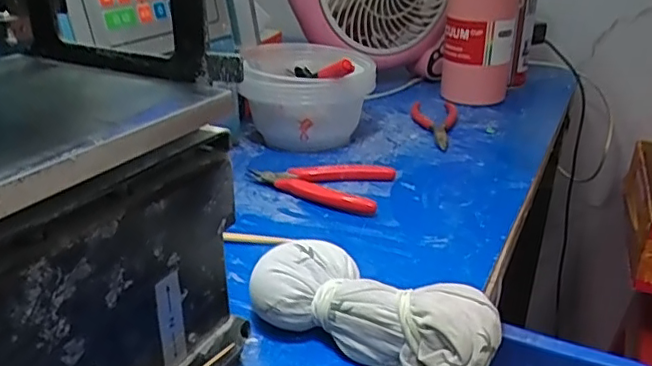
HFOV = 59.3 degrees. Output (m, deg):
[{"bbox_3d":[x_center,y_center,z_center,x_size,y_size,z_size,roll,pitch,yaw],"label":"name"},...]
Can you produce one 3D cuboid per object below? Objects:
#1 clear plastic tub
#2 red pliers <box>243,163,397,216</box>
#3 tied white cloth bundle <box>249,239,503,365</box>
[{"bbox_3d":[-0.016,-0.087,0.573,0.117,0.093,0.120,0,26,0],"label":"clear plastic tub"},{"bbox_3d":[-0.008,-0.002,0.488,0.120,0.014,0.074,9,27,16],"label":"red pliers"},{"bbox_3d":[0.025,0.067,0.308,0.131,0.043,0.052,13,28,24],"label":"tied white cloth bundle"}]

